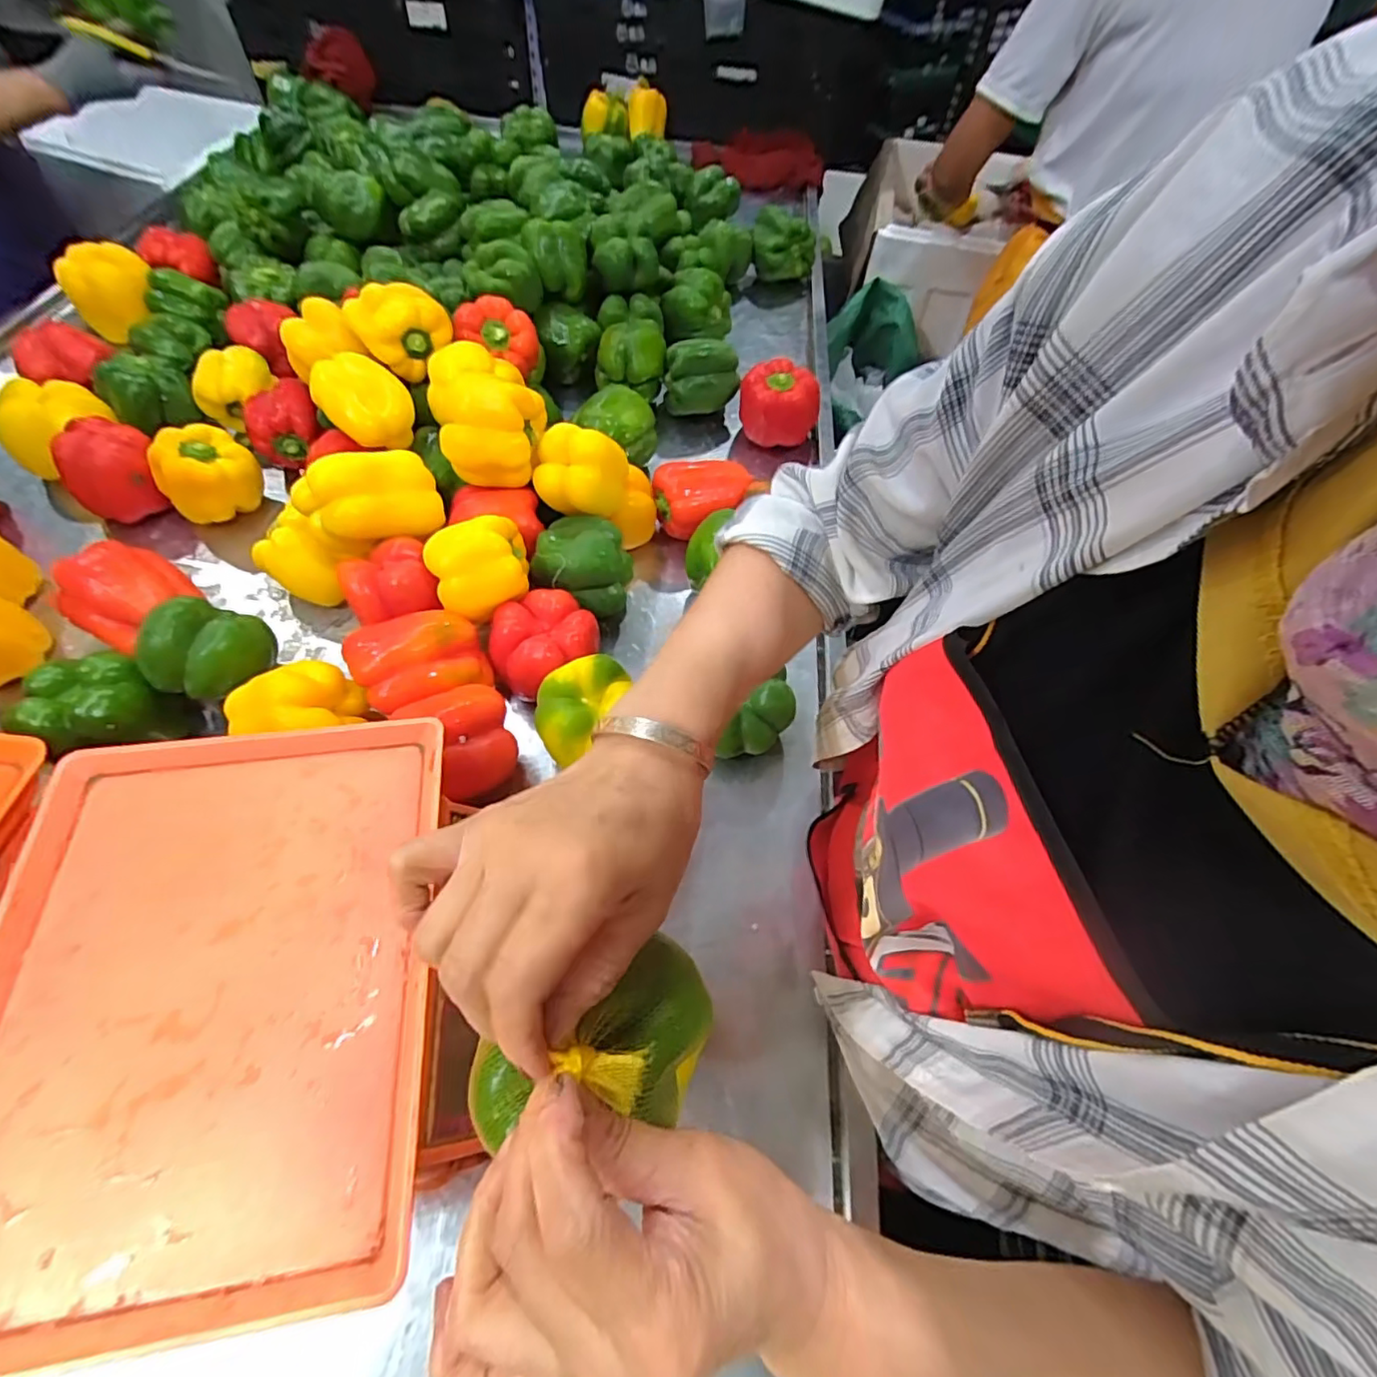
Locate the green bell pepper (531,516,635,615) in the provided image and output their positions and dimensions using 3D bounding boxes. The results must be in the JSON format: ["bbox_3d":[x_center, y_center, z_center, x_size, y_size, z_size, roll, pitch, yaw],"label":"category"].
[{"bbox_3d":[-0.103,-0.118,0.602,0.085,0.087,0.083,2,59,-4],"label":"green bell pepper"}]

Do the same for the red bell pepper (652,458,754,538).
[{"bbox_3d":[0.015,-0.203,0.668,0.105,0.075,0.065,-6,60,-8],"label":"red bell pepper"}]

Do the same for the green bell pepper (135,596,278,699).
[{"bbox_3d":[-0.413,-0.033,0.514,0.062,0.086,0.077,9,74,41],"label":"green bell pepper"}]

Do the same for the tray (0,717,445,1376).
[{"bbox_3d":[-0.270,0.160,0.333,0.240,0.017,0.291,-5,59,-8],"label":"tray"}]

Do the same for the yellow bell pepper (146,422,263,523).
[{"bbox_3d":[-0.506,-0.227,0.631,0.088,0.068,0.068,-37,68,-23],"label":"yellow bell pepper"}]

